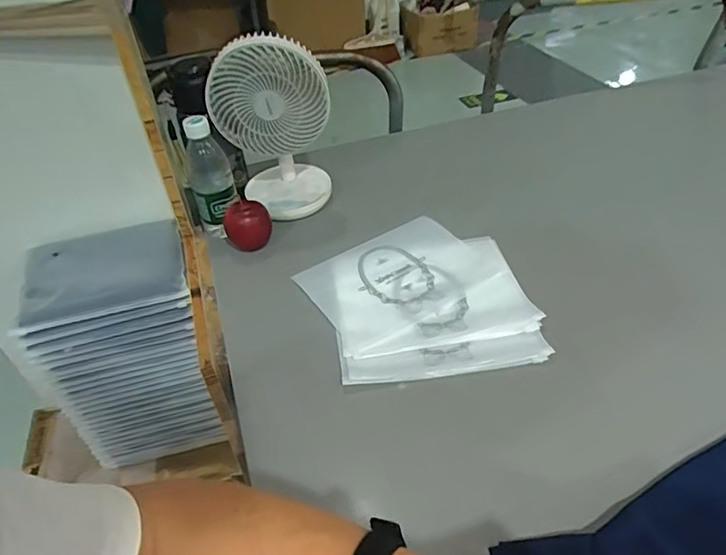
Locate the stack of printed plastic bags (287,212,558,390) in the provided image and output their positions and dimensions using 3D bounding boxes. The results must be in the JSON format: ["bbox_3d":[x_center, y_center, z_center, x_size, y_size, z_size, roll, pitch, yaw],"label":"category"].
[{"bbox_3d":[0.064,0.018,0.667,0.259,0.010,0.262,-10,42,-4],"label":"stack of printed plastic bags"}]

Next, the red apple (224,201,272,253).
[{"bbox_3d":[-0.161,-0.069,0.746,0.064,0.069,0.054,-14,43,-8],"label":"red apple"}]

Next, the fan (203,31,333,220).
[{"bbox_3d":[-0.123,-0.209,0.760,0.155,0.260,0.109,-7,42,-1],"label":"fan"}]

